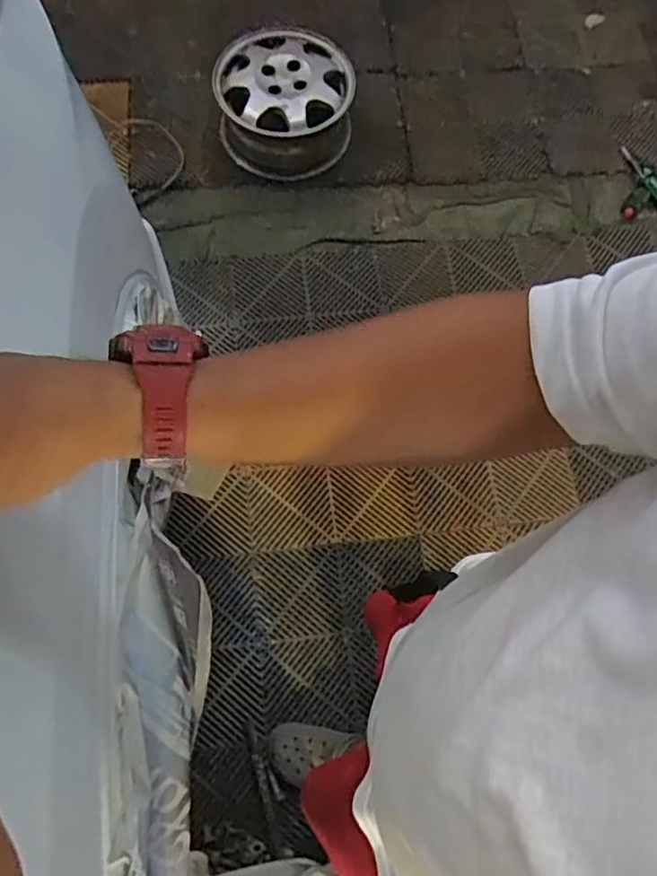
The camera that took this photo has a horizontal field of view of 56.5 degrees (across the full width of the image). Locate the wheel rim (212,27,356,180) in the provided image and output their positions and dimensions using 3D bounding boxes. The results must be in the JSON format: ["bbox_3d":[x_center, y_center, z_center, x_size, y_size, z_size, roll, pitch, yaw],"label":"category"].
[{"bbox_3d":[-0.117,-0.943,1.710,0.381,0.191,0.366,-7,72,-5],"label":"wheel rim"}]

